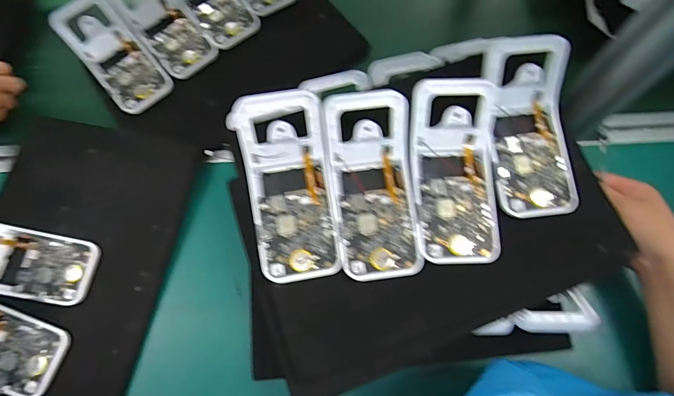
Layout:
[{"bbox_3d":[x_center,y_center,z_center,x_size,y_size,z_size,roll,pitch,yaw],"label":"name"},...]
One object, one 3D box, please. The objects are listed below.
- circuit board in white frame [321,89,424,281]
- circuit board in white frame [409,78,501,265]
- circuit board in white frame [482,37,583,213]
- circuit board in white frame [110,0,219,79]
[{"bbox_3d":[0.035,-0.012,0.363,0.079,0.036,0.171,-7,88,-2],"label":"circuit board in white frame"},{"bbox_3d":[0.115,-0.026,0.354,0.080,0.059,0.164,-4,71,0],"label":"circuit board in white frame"},{"bbox_3d":[0.194,-0.071,0.381,0.080,0.035,0.174,-6,91,-1],"label":"circuit board in white frame"},{"bbox_3d":[-0.245,-0.251,0.531,0.080,0.045,0.172,-36,74,-11],"label":"circuit board in white frame"}]

